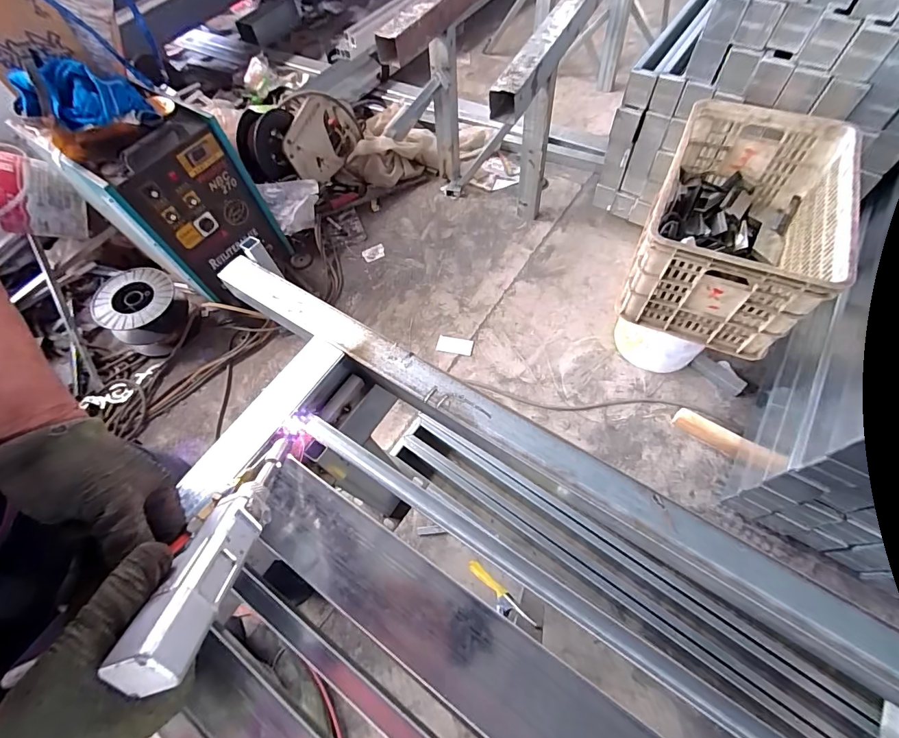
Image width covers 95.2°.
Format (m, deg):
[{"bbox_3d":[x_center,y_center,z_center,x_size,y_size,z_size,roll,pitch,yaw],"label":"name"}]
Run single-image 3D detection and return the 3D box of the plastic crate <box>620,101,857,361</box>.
[{"bbox_3d":[0.672,-0.345,0.983,0.348,0.249,0.513,22,66,16],"label":"plastic crate"}]

